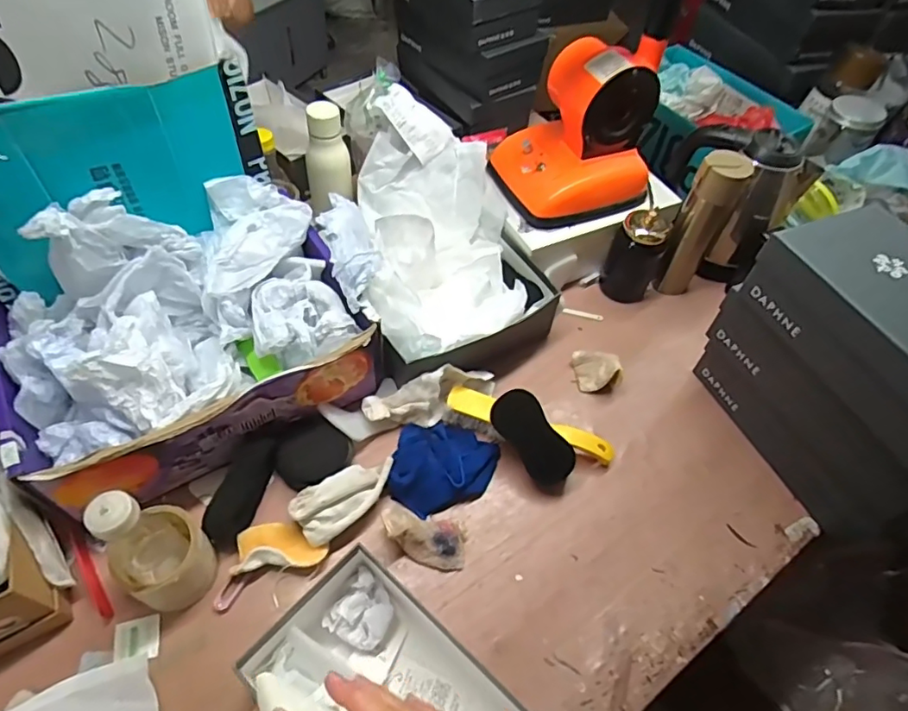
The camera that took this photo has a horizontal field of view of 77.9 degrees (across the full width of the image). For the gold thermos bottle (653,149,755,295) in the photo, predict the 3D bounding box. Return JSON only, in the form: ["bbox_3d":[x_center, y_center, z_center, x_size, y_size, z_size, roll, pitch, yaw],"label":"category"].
[{"bbox_3d":[0.376,-0.194,0.869,0.071,0.250,0.054,28,56,15],"label":"gold thermos bottle"}]

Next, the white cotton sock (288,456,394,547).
[{"bbox_3d":[-0.126,0.165,0.665,0.124,0.024,0.060,-30,61,-23],"label":"white cotton sock"}]

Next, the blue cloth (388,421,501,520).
[{"bbox_3d":[-0.014,0.140,0.717,0.126,0.032,0.121,14,54,6],"label":"blue cloth"}]

